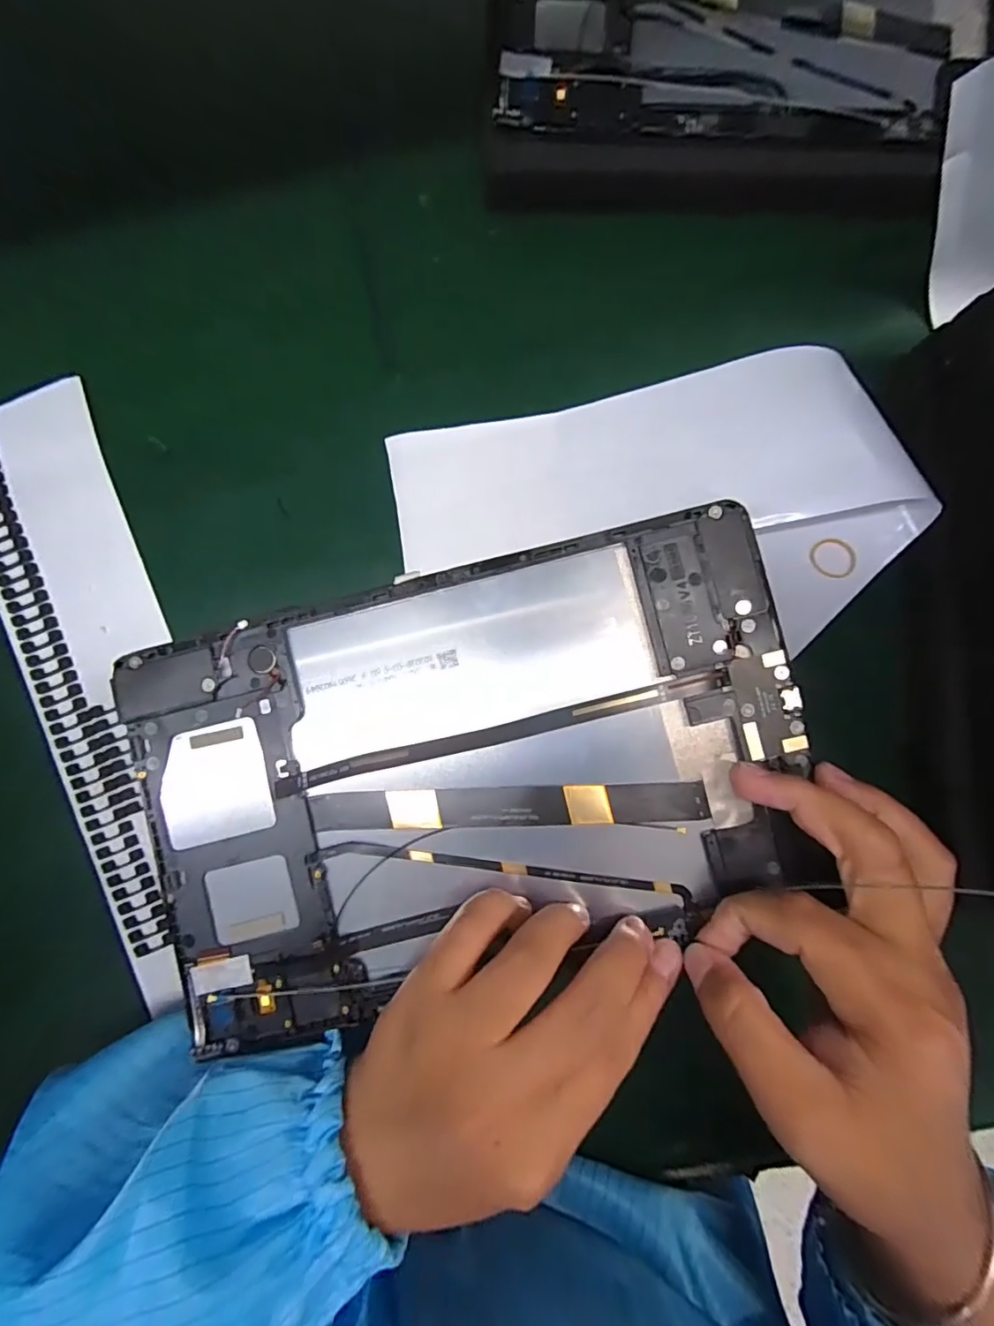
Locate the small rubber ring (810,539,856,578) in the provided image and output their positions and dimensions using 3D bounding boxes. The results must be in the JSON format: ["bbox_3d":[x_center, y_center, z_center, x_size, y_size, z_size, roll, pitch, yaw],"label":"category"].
[{"bbox_3d":[0.153,-0.047,0.239,0.017,0.004,0.019,-15,89,1],"label":"small rubber ring"}]

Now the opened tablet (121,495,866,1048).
[{"bbox_3d":[-0.010,0.039,0.193,0.234,0.012,0.145,-15,90,2],"label":"opened tablet"}]

